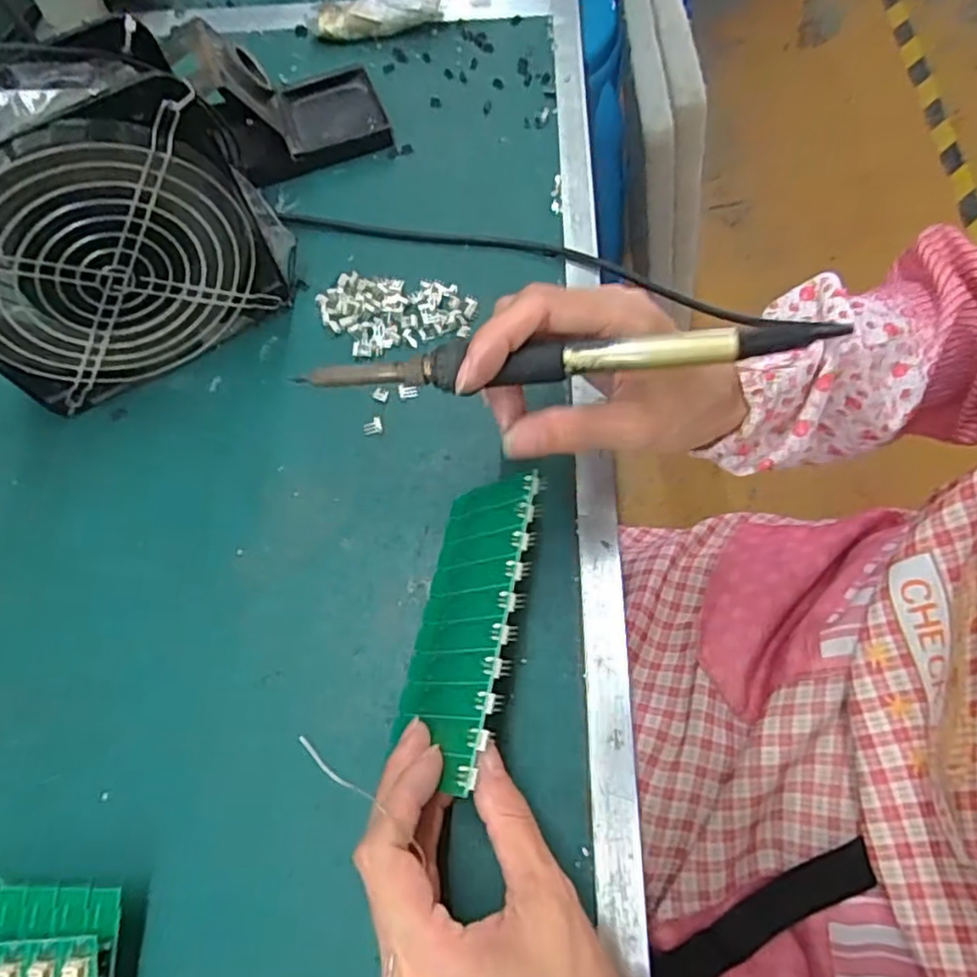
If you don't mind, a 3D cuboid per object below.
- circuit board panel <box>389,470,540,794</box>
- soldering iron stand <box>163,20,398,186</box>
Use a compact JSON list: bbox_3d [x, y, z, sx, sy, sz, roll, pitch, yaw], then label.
[{"bbox_3d":[-0.011,0.058,0.299,0.005,0.060,0.135,31,57,-31],"label":"circuit board panel"},{"bbox_3d":[-0.130,-0.258,0.433,0.110,0.072,0.075,-20,67,-6],"label":"soldering iron stand"}]

